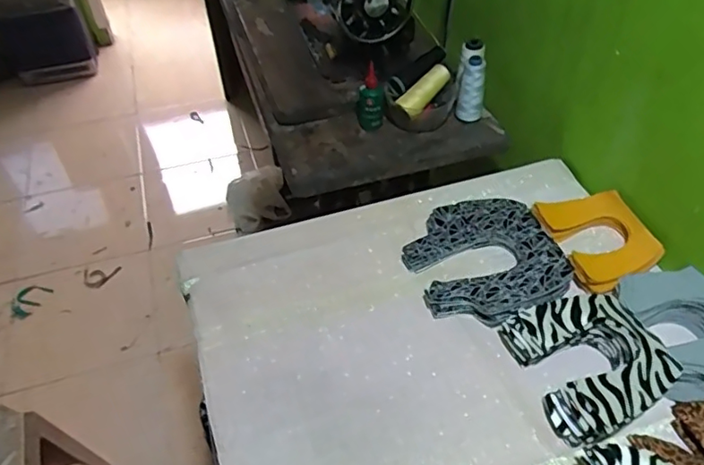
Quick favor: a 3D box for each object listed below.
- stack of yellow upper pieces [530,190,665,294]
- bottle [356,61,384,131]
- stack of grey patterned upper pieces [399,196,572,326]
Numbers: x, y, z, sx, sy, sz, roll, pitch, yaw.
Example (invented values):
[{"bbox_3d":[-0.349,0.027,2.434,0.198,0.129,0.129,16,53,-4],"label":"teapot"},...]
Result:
[{"bbox_3d":[0.339,0.006,0.781,0.136,0.027,0.159,-12,47,-10],"label":"stack of yellow upper pieces"},{"bbox_3d":[0.032,-0.232,0.987,0.048,0.107,0.035,-4,46,-3],"label":"bottle"},{"bbox_3d":[0.176,0.035,0.764,0.188,0.026,0.195,-14,47,-12],"label":"stack of grey patterned upper pieces"}]

